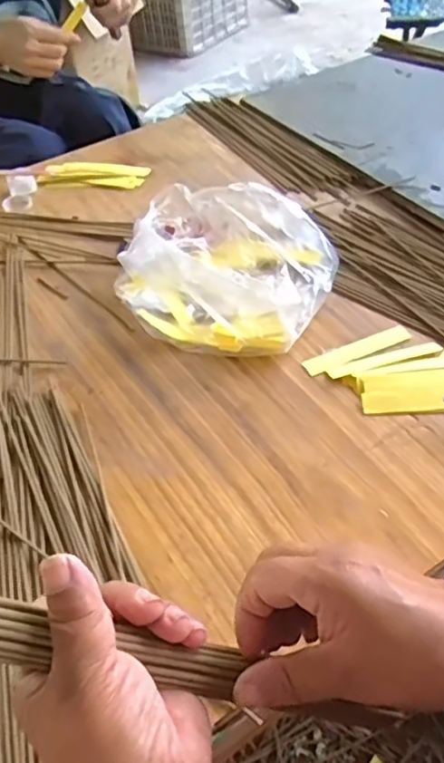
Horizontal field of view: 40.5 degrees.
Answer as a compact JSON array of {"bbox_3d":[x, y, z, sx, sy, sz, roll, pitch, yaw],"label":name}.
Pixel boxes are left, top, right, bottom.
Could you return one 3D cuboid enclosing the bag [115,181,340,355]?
[{"bbox_3d":[-0.003,-0.132,0.625,0.213,0.098,0.186,20,53,22],"label":"bag"}]

